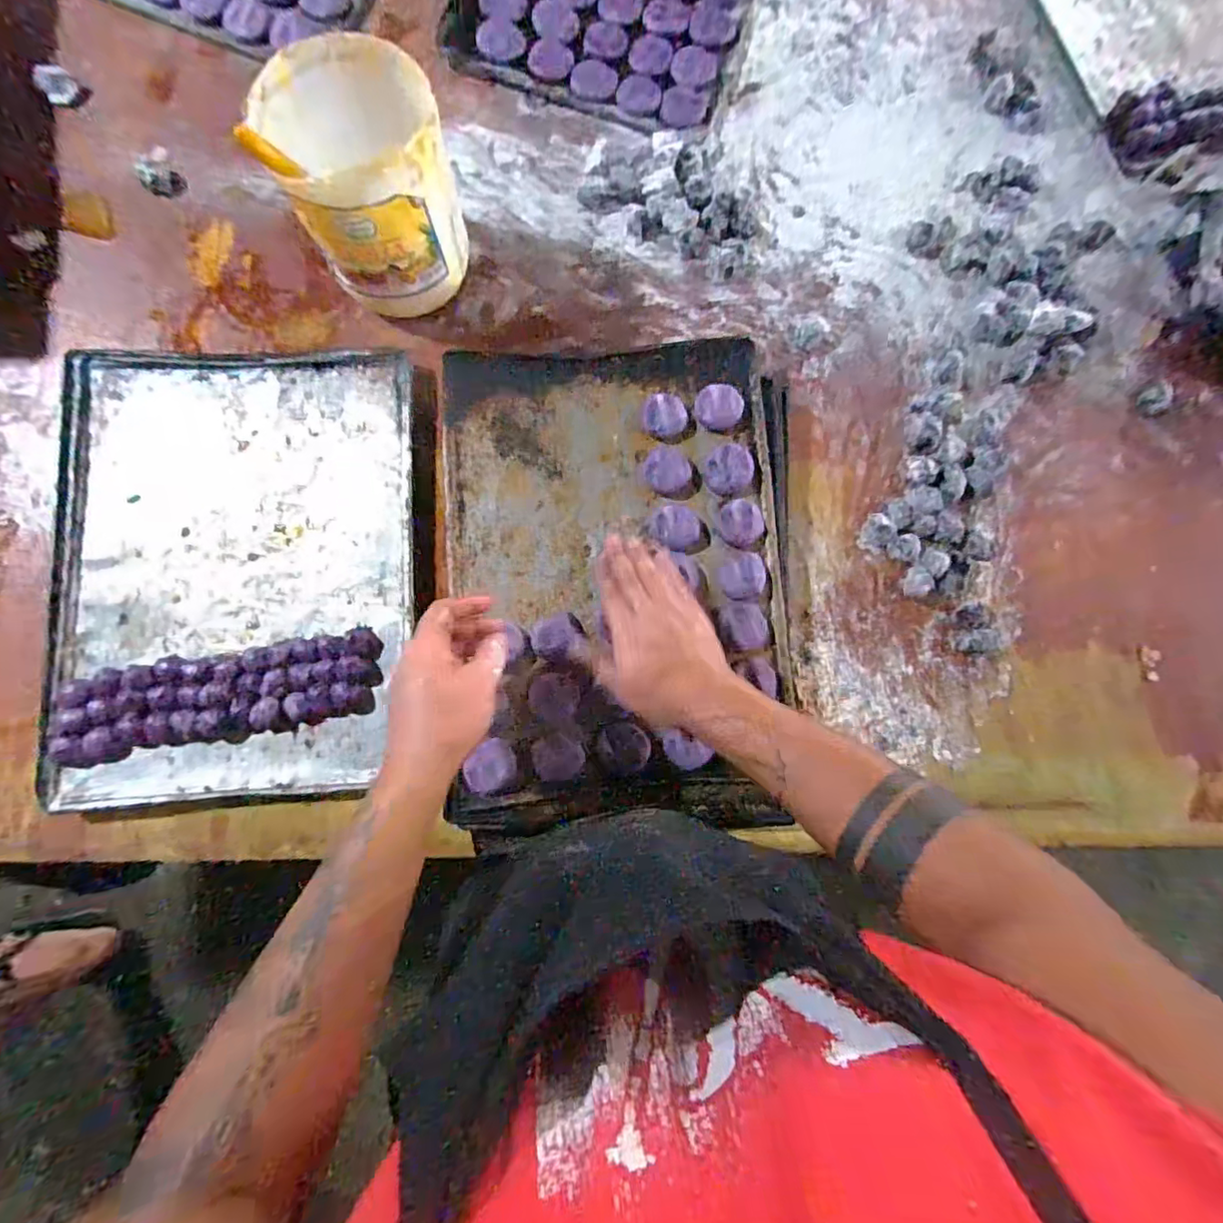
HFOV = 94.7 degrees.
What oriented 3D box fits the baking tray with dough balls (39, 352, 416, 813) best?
[{"bbox_3d":[-0.371,-0.044,0.563,0.333,0.027,0.441,-2,83,-4],"label":"baking tray with dough balls"}]

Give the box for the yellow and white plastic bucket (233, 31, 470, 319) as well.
[{"bbox_3d":[-0.222,-0.395,0.531,0.140,0.170,0.148,0,82,-3],"label":"yellow and white plastic bucket"}]

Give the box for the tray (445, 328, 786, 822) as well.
[{"bbox_3d":[0.006,-0.045,0.558,0.329,0.027,0.458,-3,83,-4],"label":"tray"}]

